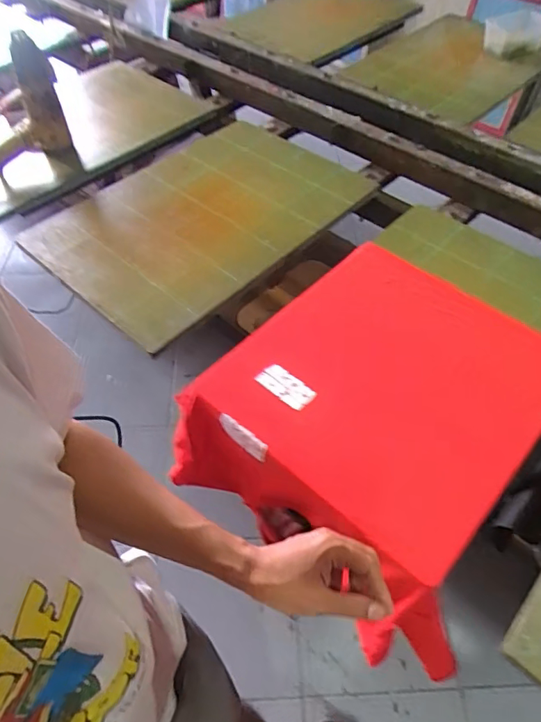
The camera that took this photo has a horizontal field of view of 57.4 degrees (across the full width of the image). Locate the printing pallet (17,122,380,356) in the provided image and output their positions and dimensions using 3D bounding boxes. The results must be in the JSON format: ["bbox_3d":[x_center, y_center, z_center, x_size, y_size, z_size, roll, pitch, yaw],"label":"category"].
[{"bbox_3d":[-0.116,-0.285,0.949,0.601,0.022,0.388,-38,62,-25],"label":"printing pallet"}]

